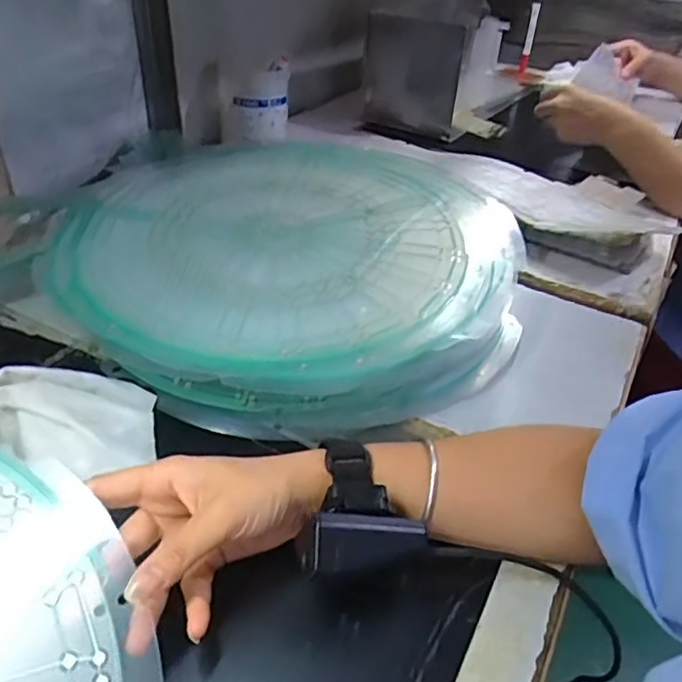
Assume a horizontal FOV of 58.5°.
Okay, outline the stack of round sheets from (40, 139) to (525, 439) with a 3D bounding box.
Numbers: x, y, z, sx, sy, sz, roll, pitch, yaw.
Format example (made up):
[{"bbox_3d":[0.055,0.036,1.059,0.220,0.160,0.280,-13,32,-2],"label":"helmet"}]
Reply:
[{"bbox_3d":[-0.040,-0.080,0.581,0.427,0.079,0.381,0,37,-5],"label":"stack of round sheets"}]

